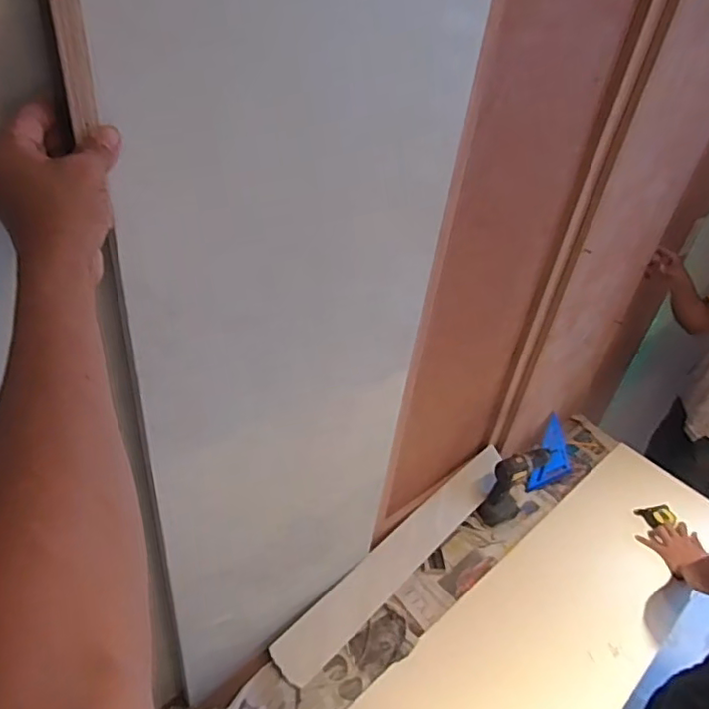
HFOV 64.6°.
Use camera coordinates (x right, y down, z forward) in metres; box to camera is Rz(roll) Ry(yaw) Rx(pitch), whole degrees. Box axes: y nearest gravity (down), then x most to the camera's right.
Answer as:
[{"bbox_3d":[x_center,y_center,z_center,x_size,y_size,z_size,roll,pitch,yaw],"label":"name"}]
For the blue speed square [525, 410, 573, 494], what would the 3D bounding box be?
[{"bbox_3d":[0.593,0.307,1.662,0.114,0.228,0.025,23,-6,-8],"label":"blue speed square"}]

